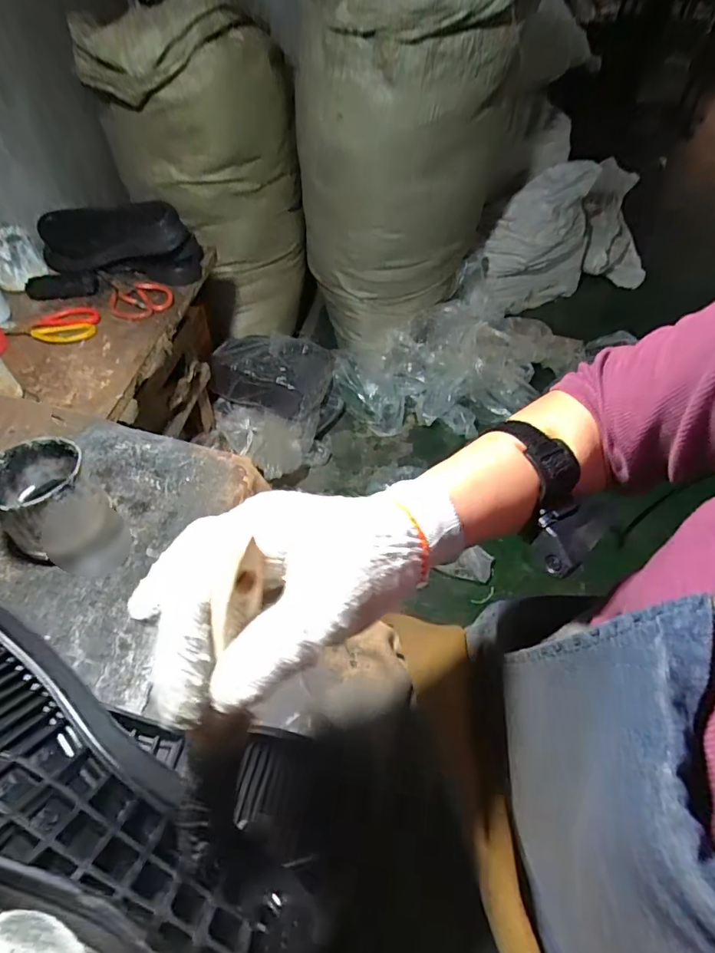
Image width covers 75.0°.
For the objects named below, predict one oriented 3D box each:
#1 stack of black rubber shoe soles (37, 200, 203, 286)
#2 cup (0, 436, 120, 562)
[{"bbox_3d":[-0.457,-0.451,0.879,0.301,0.115,0.082,7,51,6],"label":"stack of black rubber shoe soles"},{"bbox_3d":[-0.299,0.022,0.452,0.098,0.089,0.086,36,59,26],"label":"cup"}]

